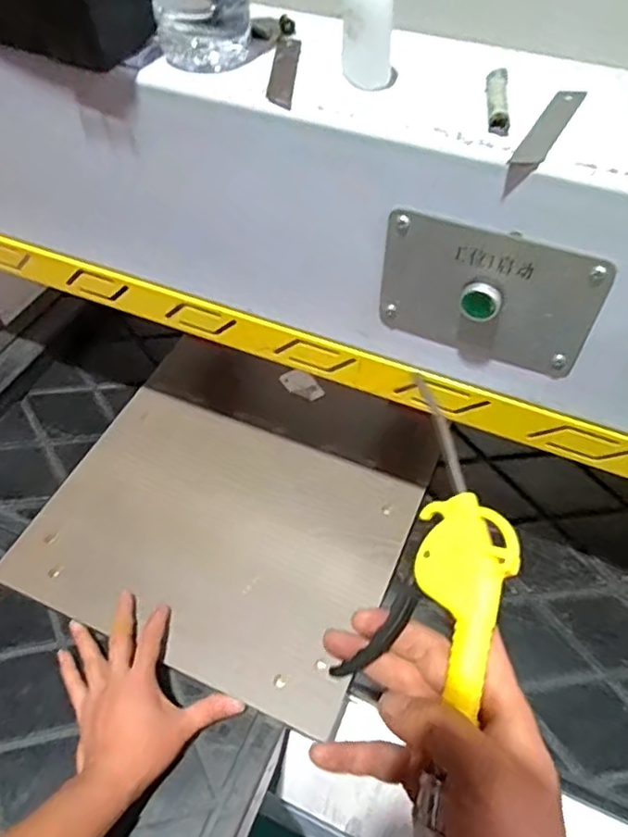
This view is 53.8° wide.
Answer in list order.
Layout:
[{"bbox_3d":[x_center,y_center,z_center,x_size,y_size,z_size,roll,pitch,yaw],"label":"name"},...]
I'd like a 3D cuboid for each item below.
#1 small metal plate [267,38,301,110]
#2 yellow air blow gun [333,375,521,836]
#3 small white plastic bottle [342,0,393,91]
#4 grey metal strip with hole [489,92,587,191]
[{"bbox_3d":[-0.020,-0.242,0.429,0.017,0.004,0.097,3,53,2],"label":"small metal plate"},{"bbox_3d":[0.062,0.109,0.334,0.079,0.051,0.230,4,66,3],"label":"yellow air blow gun"},{"bbox_3d":[0.034,-0.251,0.388,0.023,0.073,0.028,-26,57,-18],"label":"small white plastic bottle"},{"bbox_3d":[0.148,-0.184,0.386,0.017,0.004,0.097,25,57,18],"label":"grey metal strip with hole"}]

